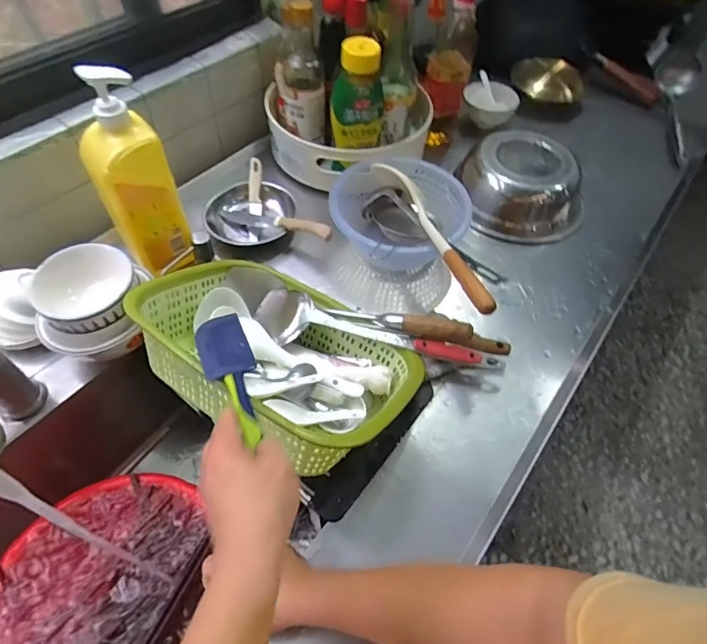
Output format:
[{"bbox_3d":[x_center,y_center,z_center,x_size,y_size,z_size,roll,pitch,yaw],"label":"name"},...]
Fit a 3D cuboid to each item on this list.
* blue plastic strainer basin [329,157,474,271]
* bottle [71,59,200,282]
[{"bbox_3d":[0.065,-0.160,0.715,0.203,0.092,0.187,1,54,-1],"label":"blue plastic strainer basin"},{"bbox_3d":[-0.276,-0.176,0.573,0.088,0.255,0.075,-25,59,-19],"label":"bottle"}]

